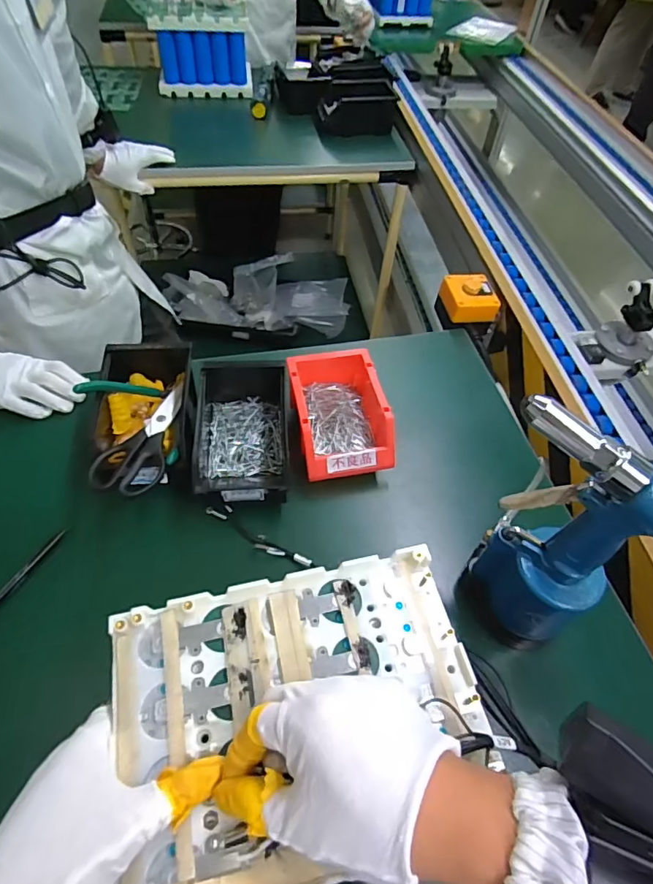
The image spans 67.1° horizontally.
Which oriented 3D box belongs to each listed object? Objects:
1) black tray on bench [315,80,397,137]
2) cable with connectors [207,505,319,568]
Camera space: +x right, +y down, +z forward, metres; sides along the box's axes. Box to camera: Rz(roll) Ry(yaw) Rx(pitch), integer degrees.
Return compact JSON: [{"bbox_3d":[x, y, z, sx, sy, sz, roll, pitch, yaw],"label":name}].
[{"bbox_3d":[0.075,-0.875,1.296,0.208,0.097,0.094,-7,55,-9],"label":"black tray on bench"},{"bbox_3d":[-0.074,0.106,0.547,0.139,0.012,0.021,29,57,17],"label":"cable with connectors"}]

